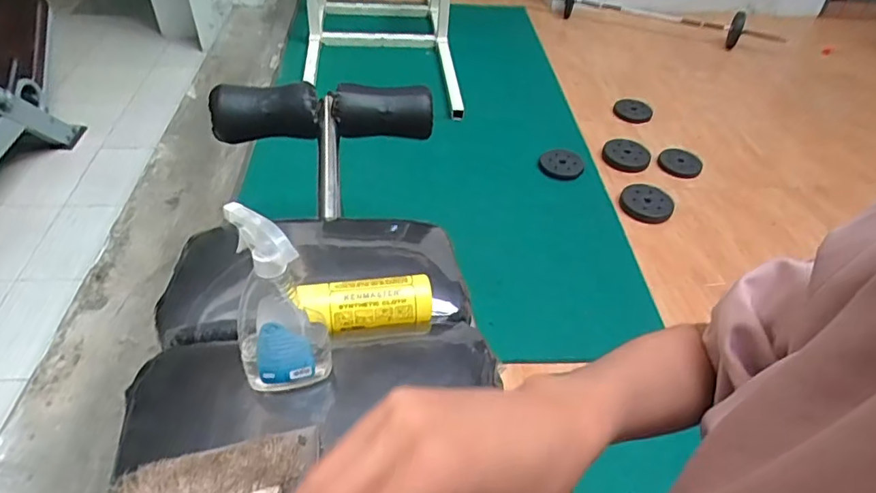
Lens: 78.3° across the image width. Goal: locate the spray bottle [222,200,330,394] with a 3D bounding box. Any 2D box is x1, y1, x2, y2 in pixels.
[{"bbox_3d":[-0.179,0.061,0.598,0.098,0.213,0.096,-9,46,-15],"label":"spray bottle"}]

